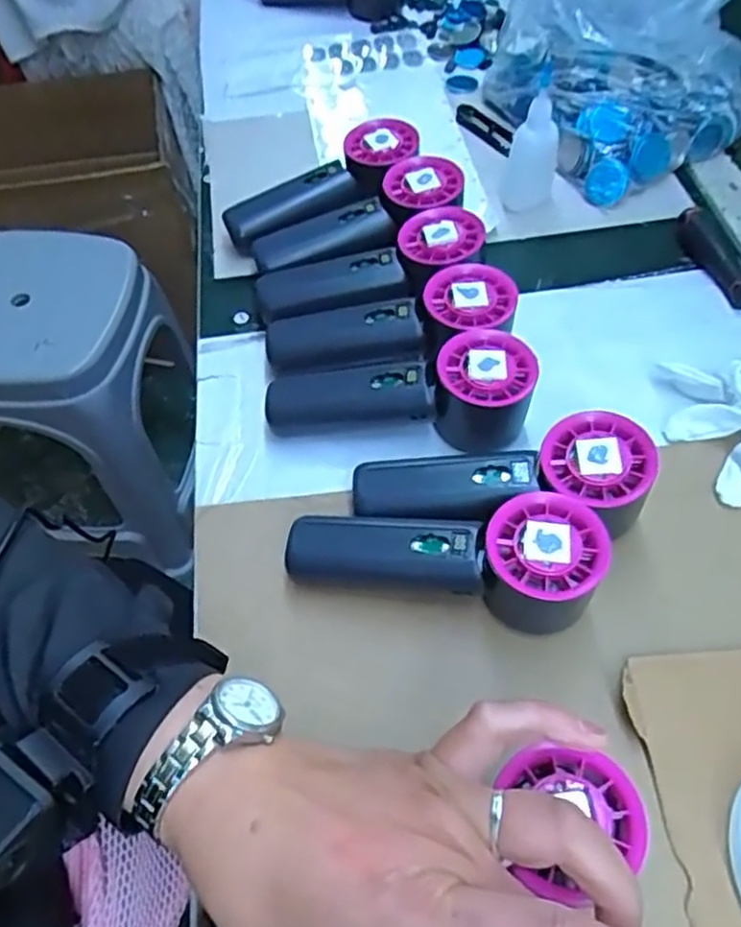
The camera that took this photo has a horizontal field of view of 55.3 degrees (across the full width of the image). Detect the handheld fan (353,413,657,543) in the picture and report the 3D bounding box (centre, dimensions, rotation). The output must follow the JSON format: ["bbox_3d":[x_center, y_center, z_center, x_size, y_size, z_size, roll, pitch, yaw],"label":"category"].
[{"bbox_3d":[0.069,0.016,0.381,0.153,0.056,0.058,-5,56,-1],"label":"handheld fan"}]

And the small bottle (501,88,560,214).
[{"bbox_3d":[0.126,-0.242,0.545,0.040,0.080,0.035,6,57,6],"label":"small bottle"}]

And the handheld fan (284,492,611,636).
[{"bbox_3d":[0.036,0.043,0.362,0.152,0.051,0.051,10,57,9],"label":"handheld fan"}]

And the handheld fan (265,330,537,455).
[{"bbox_3d":[0.016,-0.044,0.427,0.157,0.054,0.058,2,57,4],"label":"handheld fan"}]

